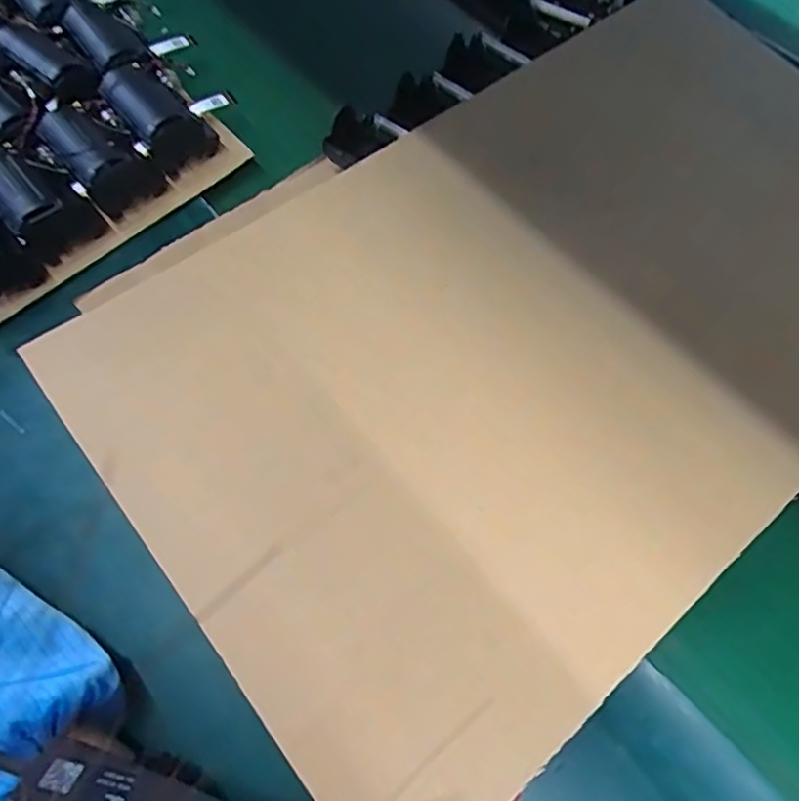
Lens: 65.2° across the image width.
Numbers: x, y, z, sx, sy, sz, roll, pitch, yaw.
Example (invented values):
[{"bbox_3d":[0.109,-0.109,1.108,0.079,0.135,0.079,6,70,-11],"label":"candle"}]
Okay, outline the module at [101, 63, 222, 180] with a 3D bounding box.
[{"bbox_3d":[-0.165,-0.194,0.427,0.048,0.034,0.071,-40,74,-18],"label":"module"}]

